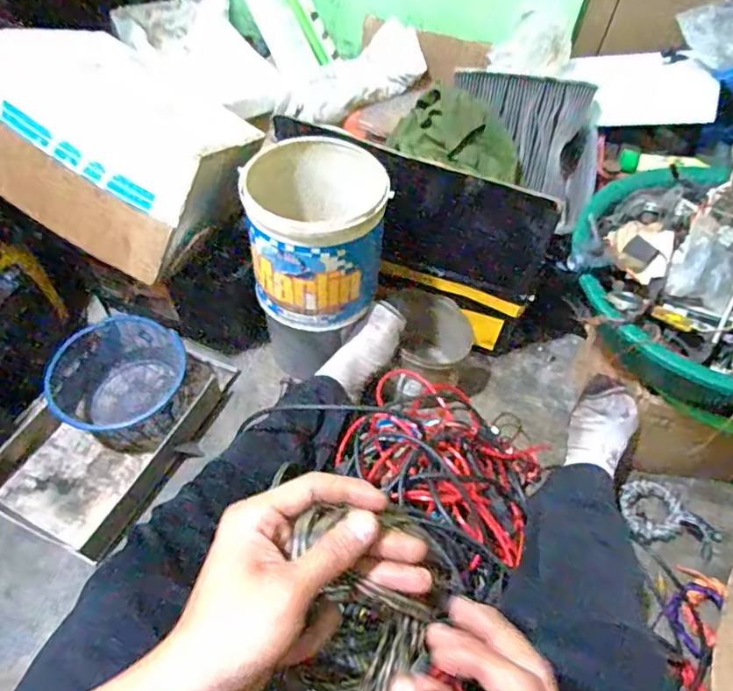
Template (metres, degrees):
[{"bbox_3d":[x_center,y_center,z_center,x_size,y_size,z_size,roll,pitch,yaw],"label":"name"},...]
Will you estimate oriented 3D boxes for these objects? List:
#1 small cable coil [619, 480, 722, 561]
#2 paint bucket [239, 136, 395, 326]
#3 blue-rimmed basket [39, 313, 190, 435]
[{"bbox_3d":[0.432,0.244,0.802,0.134,0.019,0.093,11,54,4],"label":"small cable coil"},{"bbox_3d":[-0.067,-0.153,0.762,0.184,0.184,0.186,-6,54,-8],"label":"paint bucket"},{"bbox_3d":[-0.359,0.055,0.852,0.190,0.120,0.178,2,53,-3],"label":"blue-rimmed basket"}]

